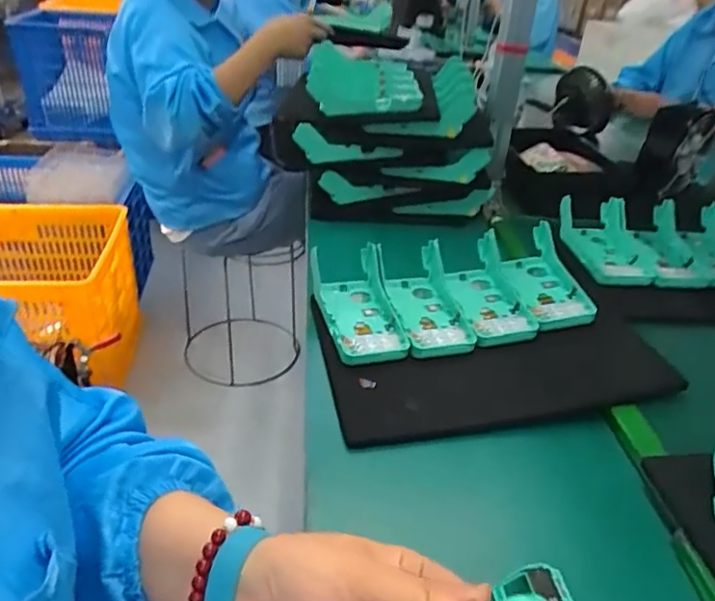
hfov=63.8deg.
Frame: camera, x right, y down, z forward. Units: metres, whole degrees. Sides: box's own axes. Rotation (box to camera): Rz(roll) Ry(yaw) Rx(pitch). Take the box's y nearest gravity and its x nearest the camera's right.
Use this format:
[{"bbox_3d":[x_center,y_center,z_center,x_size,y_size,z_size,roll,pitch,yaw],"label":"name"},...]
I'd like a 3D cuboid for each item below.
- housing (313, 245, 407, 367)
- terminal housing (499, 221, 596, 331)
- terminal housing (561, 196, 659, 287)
[{"bbox_3d":[-0.001,0.002,0.657,0.087,0.046,0.178,-5,31,-10],"label":"housing"},{"bbox_3d":[0.230,-0.030,0.708,0.085,0.043,0.177,4,31,-1],"label":"terminal housing"},{"bbox_3d":[0.349,-0.083,0.797,0.130,0.056,0.166,10,31,9],"label":"terminal housing"}]

